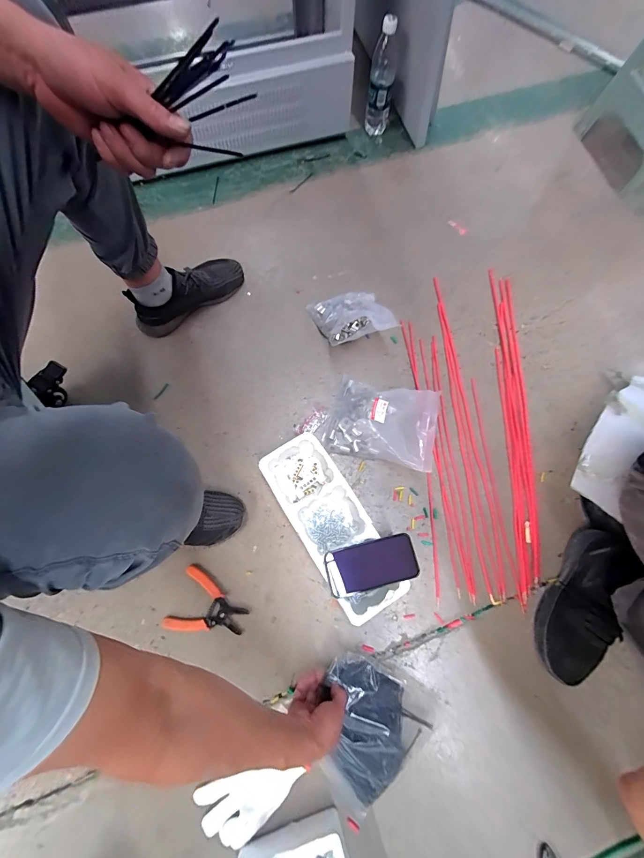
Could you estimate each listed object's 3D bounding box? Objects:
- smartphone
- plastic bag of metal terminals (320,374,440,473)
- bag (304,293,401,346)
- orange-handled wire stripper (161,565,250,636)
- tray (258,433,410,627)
[{"bbox_3d":[0.088,0.239,0.583,0.155,0.009,0.076,-14,77,3],"label":"smartphone"},{"bbox_3d":[0.124,-0.017,0.712,0.220,0.074,0.179,13,74,3],"label":"plastic bag of metal terminals"},{"bbox_3d":[0.064,-0.266,0.767,0.191,0.099,0.131,-2,74,-1],"label":"bag"},{"bbox_3d":[-0.214,0.343,0.634,0.141,0.008,0.112,20,75,5],"label":"orange-handled wire stripper"},{"bbox_3d":[0.017,0.180,0.647,0.129,0.084,0.339,-32,77,-9],"label":"tray"}]

